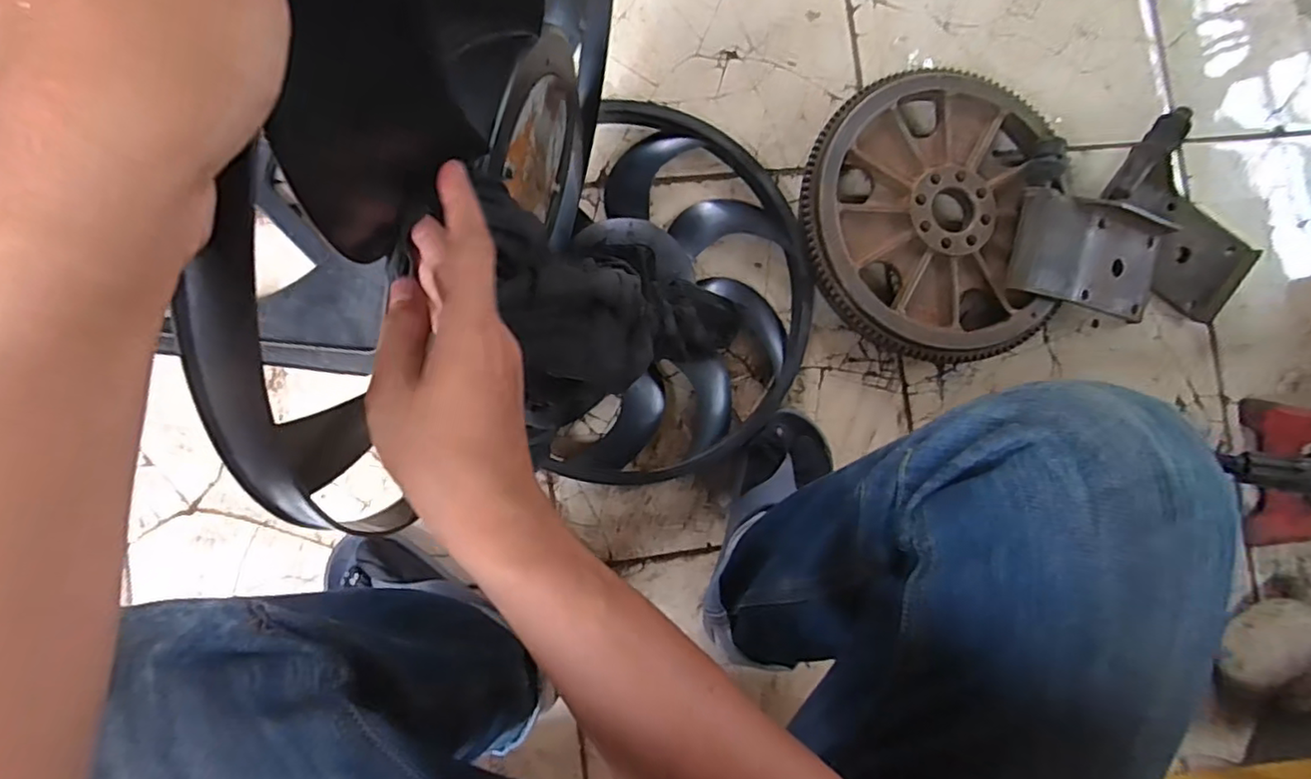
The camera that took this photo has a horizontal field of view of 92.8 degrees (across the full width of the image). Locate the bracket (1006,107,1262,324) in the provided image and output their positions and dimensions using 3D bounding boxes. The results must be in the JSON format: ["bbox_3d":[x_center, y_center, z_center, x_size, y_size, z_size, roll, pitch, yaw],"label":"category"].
[{"bbox_3d":[0.539,-0.195,0.704,0.309,0.064,0.219,4,87,-6],"label":"bracket"}]

